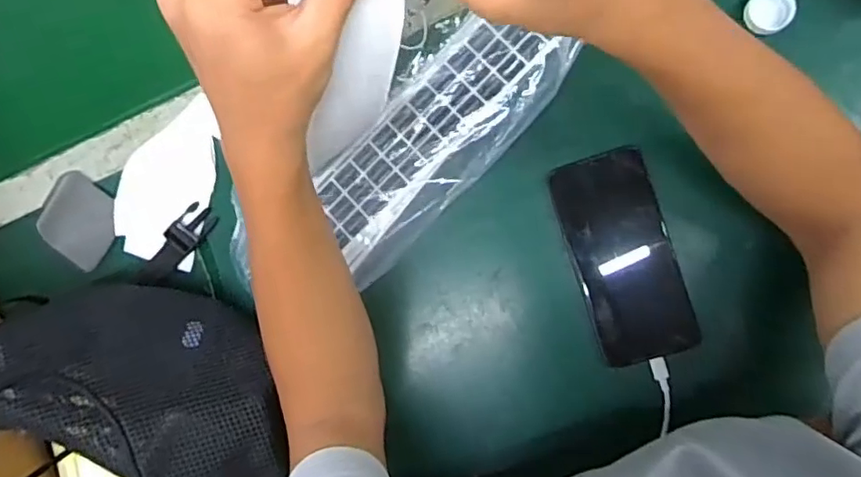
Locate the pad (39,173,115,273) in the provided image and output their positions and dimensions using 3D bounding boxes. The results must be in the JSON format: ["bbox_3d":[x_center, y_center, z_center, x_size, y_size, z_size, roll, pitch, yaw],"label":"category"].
[{"bbox_3d":[-0.324,-0.018,0.543,0.078,0.010,0.070,40,96,6],"label":"pad"}]

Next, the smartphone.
[{"bbox_3d":[0.149,0.014,0.455,0.073,0.016,0.158,-18,88,9],"label":"smartphone"}]

